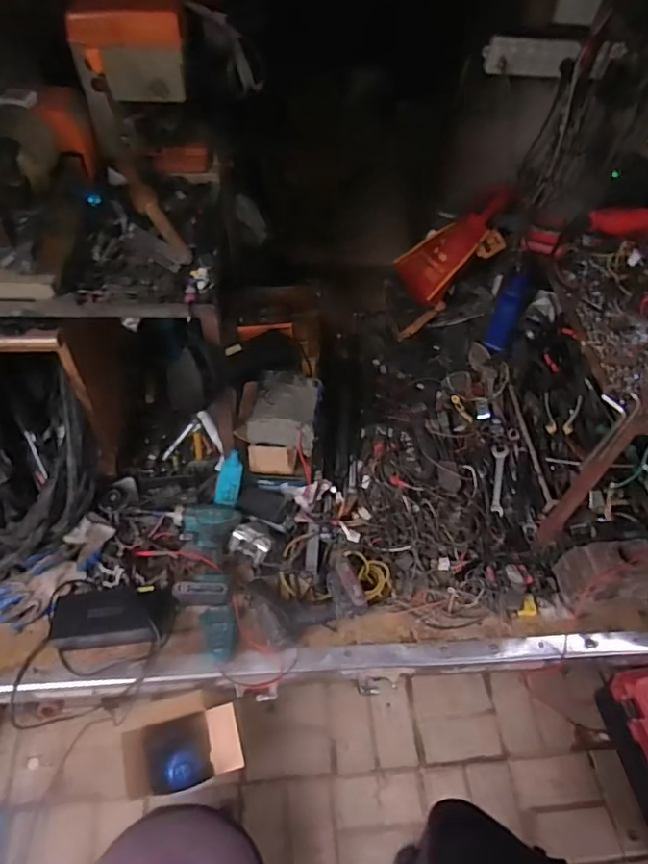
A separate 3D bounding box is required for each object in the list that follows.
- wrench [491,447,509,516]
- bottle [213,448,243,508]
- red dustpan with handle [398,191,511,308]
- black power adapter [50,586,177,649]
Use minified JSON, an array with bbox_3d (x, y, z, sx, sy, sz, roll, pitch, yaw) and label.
[{"bbox_3d":[0.404,0.112,1.241,0.035,0.005,0.163,-1,66,21],"label":"wrench"},{"bbox_3d":[-0.195,0.100,1.121,0.045,0.144,0.028,29,34,18],"label":"bottle"},{"bbox_3d":[0.359,-0.521,1.481,0.347,0.076,0.182,-42,55,20],"label":"red dustpan with handle"},{"bbox_3d":[-0.406,0.337,1.014,0.229,0.051,0.098,-7,53,-9],"label":"black power adapter"}]

